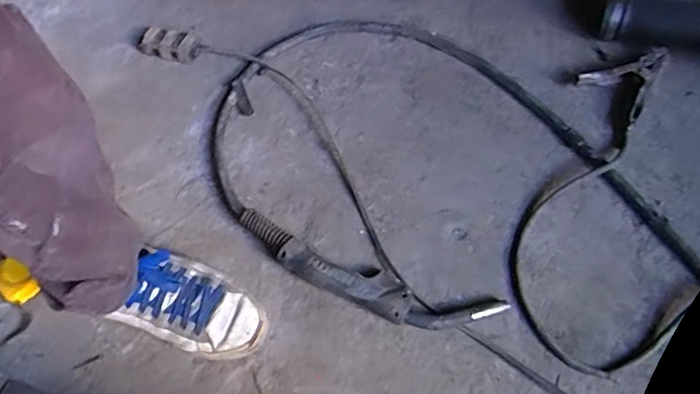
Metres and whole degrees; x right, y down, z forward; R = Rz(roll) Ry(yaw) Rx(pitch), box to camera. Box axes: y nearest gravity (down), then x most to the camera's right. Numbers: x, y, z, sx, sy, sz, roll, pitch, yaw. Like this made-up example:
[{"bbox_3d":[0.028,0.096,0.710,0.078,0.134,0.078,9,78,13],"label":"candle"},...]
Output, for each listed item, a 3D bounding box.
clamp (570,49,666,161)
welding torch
[{"bbox_3d":[0.404,-0.162,0.841,0.107,0.028,0.234,27,65,17],"label":"clamp"},{"bbox_3d":[0.010,0.105,0.701,0.359,0.039,0.066,19,63,13],"label":"welding torch"}]

